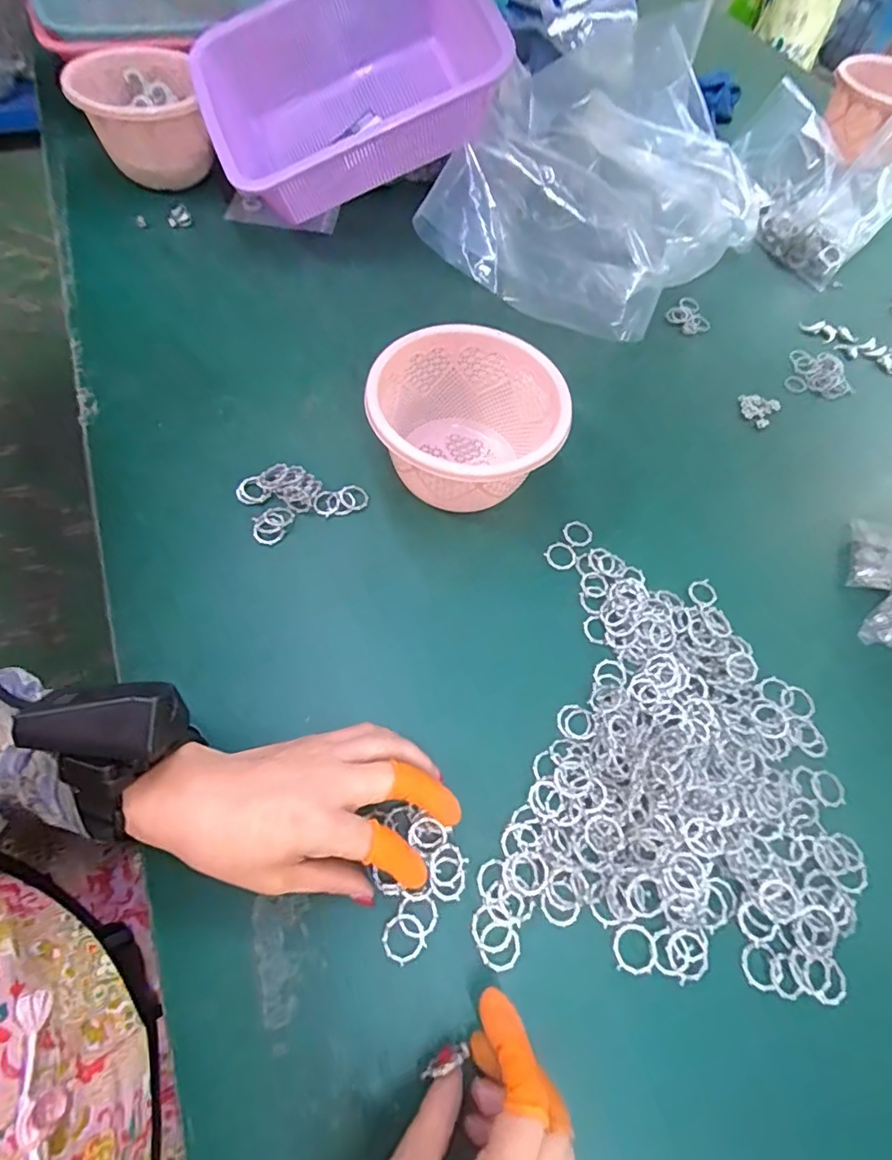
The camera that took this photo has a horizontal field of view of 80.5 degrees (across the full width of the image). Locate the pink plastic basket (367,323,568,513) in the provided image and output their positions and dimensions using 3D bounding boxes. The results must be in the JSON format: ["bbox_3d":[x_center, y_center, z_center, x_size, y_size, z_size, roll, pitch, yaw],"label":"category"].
[{"bbox_3d":[0.020,-0.116,0.417,0.124,0.089,0.136,2,61,-3],"label":"pink plastic basket"}]

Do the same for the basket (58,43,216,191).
[{"bbox_3d":[-0.309,-0.465,0.542,0.117,0.097,0.123,-17,63,-13],"label":"basket"}]

